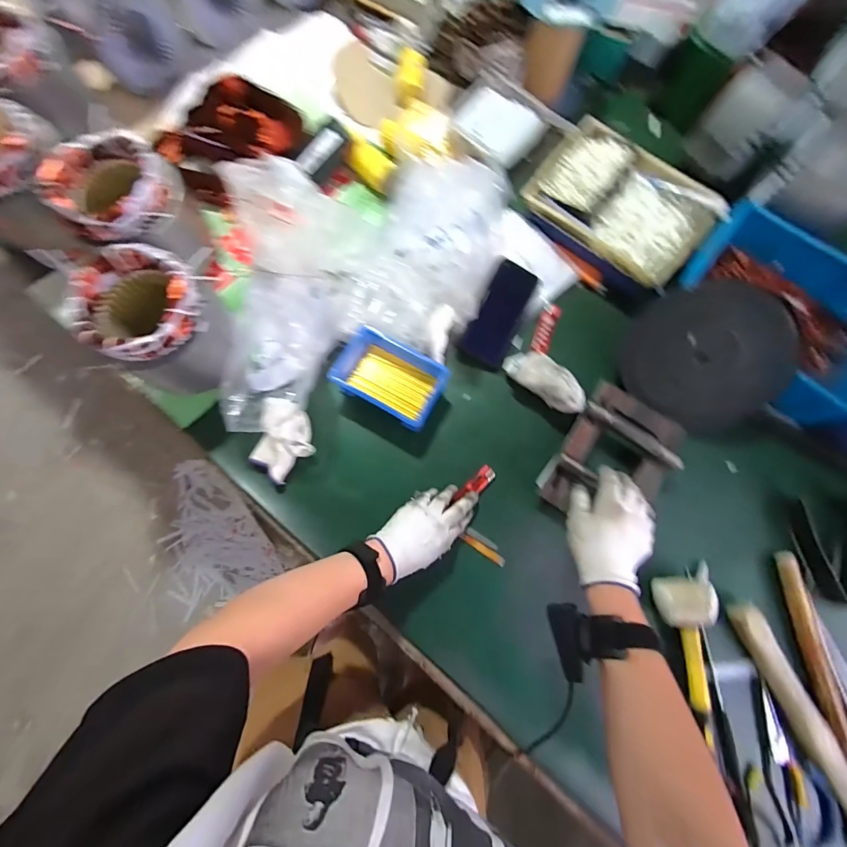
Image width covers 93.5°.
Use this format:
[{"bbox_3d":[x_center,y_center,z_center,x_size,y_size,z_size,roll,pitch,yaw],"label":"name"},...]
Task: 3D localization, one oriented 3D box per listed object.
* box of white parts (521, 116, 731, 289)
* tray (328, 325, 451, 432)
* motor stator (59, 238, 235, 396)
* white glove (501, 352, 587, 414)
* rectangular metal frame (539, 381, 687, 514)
[{"bbox_3d":[0.303,-0.337,0.611,0.257,0.049,0.176,38,80,6],"label":"box of white parts"},{"bbox_3d":[-0.046,-0.065,0.581,0.153,0.050,0.106,29,79,5],"label":"tray"},{"bbox_3d":[-0.335,-0.127,0.521,0.147,0.136,0.136,0,78,-1],"label":"motor stator"},{"bbox_3d":[0.177,-0.060,0.579,0.058,0.051,0.129,-45,67,-9],"label":"white glove"},{"bbox_3d":[0.275,0.053,0.566,0.153,0.050,0.199,29,79,5],"label":"rectangular metal frame"}]

